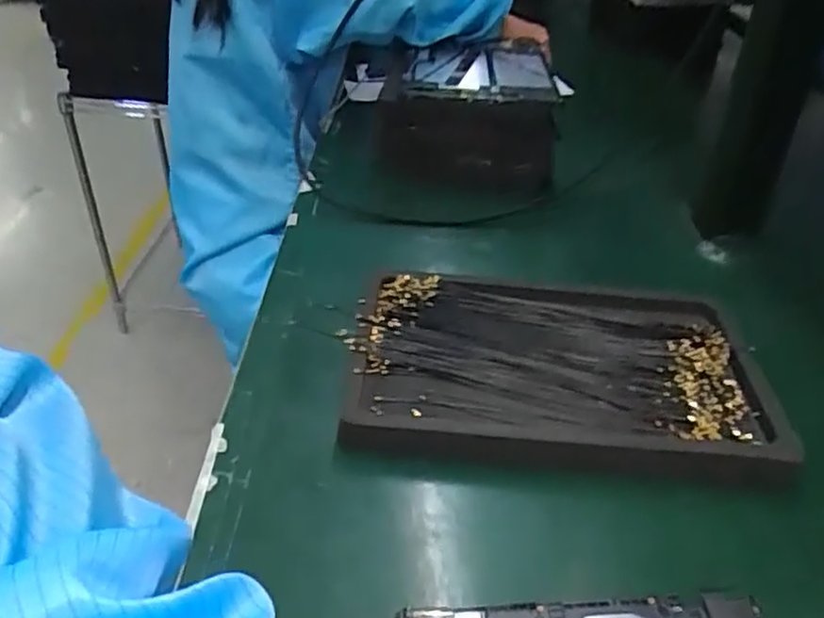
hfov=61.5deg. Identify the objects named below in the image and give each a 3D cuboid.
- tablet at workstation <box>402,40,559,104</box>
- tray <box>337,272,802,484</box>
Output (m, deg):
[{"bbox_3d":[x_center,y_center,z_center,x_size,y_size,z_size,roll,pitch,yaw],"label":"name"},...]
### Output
[{"bbox_3d":[0.072,-0.251,0.730,0.150,0.018,0.193,3,33,4],"label":"tablet at workstation"},{"bbox_3d":[0.087,0.032,0.431,0.242,0.026,0.164,2,33,3],"label":"tray"}]

